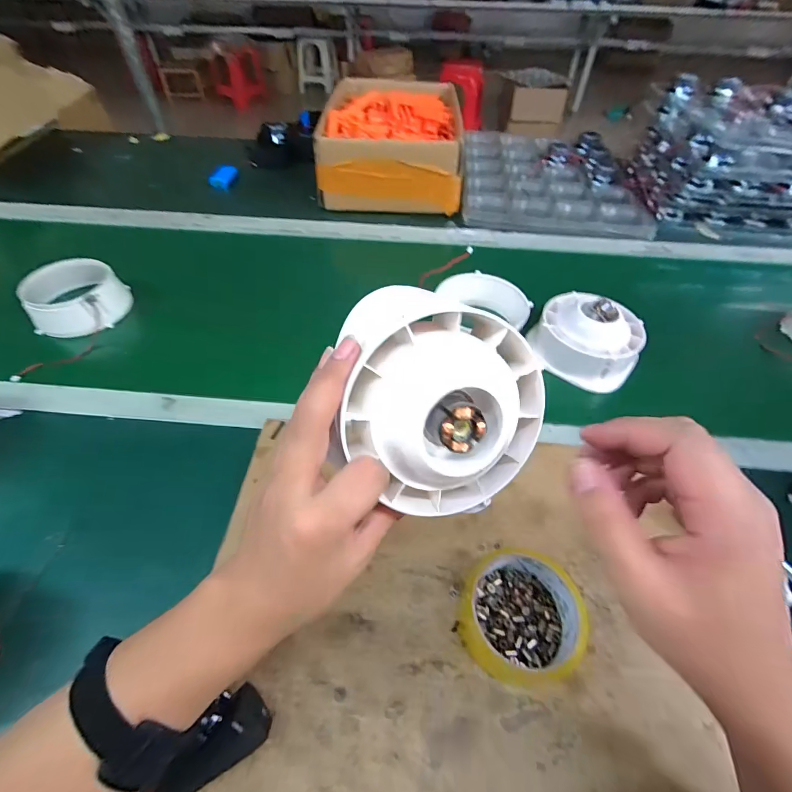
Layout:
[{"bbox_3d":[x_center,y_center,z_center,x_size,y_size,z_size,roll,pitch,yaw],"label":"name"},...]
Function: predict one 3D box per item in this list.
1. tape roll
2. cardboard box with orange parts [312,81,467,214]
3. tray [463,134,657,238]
[{"bbox_3d":[0.099,0.176,0.320,0.087,0.043,0.088,1,49,-1],"label":"tape roll"},{"bbox_3d":[-0.010,-0.560,0.860,0.265,0.121,0.413,2,49,-1],"label":"cardboard box with orange parts"},{"bbox_3d":[0.333,-0.489,0.882,0.366,0.042,0.446,6,52,3],"label":"tray"}]

